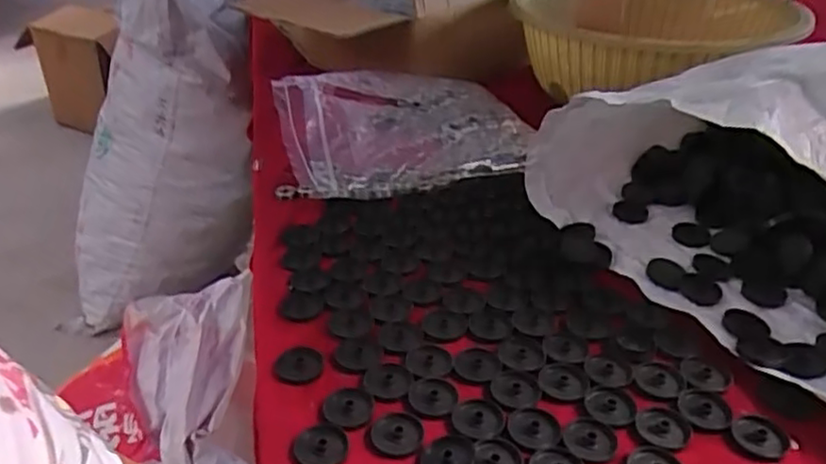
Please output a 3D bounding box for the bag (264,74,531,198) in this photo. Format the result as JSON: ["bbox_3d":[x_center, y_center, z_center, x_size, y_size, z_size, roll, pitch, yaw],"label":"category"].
[{"bbox_3d":[-0.014,-0.131,0.762,0.271,0.082,0.220,-8,34,-9],"label":"bag"}]

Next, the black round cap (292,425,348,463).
[{"bbox_3d":[-0.058,0.134,0.417,0.033,0.006,0.032,-1,34,1],"label":"black round cap"}]

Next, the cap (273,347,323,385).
[{"bbox_3d":[-0.080,0.093,0.471,0.031,0.007,0.032,-1,34,1],"label":"cap"}]

